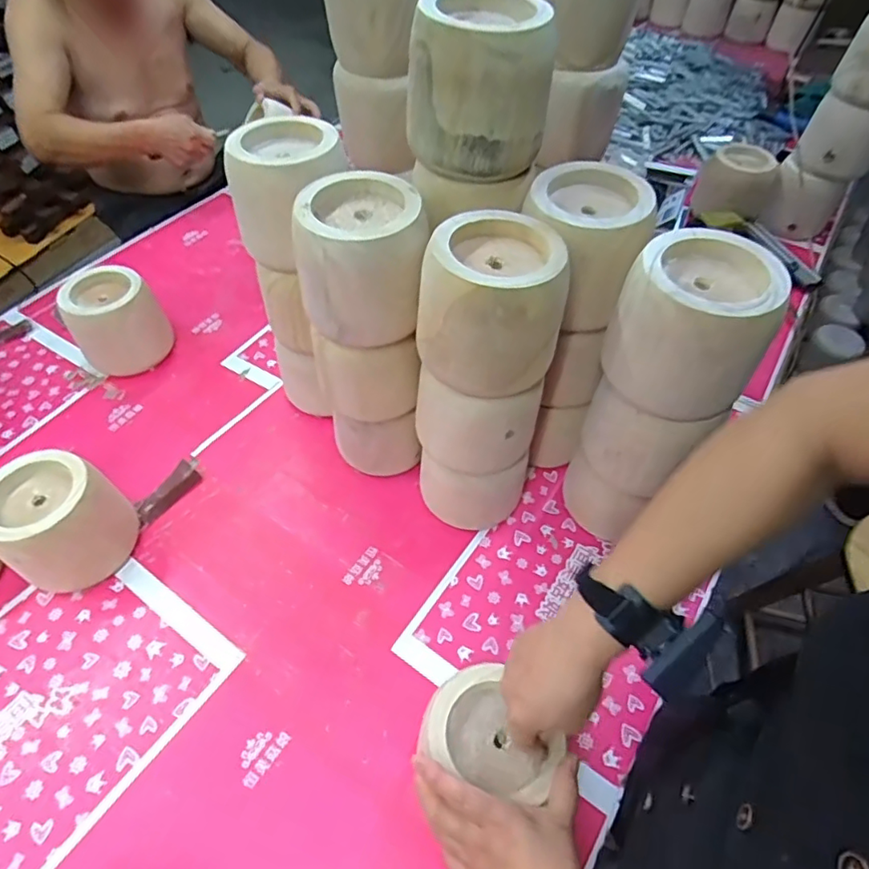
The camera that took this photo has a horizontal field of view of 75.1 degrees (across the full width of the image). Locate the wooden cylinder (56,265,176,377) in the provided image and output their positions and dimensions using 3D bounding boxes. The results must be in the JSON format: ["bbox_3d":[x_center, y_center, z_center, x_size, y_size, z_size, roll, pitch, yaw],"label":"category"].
[{"bbox_3d":[-0.501,-0.175,0.897,0.116,0.133,0.125,-1,53,1],"label":"wooden cylinder"}]

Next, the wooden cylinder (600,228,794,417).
[{"bbox_3d":[0.231,-0.102,0.520,0.119,0.119,0.115,22,55,16],"label":"wooden cylinder"}]

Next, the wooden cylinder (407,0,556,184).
[{"bbox_3d":[0.042,-0.333,0.541,0.134,0.129,0.119,5,52,4],"label":"wooden cylinder"}]

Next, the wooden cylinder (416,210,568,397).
[{"bbox_3d":[0.056,-0.124,0.534,0.123,0.121,0.127,17,53,13],"label":"wooden cylinder"}]

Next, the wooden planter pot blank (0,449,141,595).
[{"bbox_3d":[-0.450,0.106,0.684,0.123,0.142,0.128,-1,53,1],"label":"wooden planter pot blank"}]

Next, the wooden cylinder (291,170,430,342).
[{"bbox_3d":[-0.069,-0.176,0.574,0.123,0.120,0.120,7,52,5],"label":"wooden cylinder"}]

